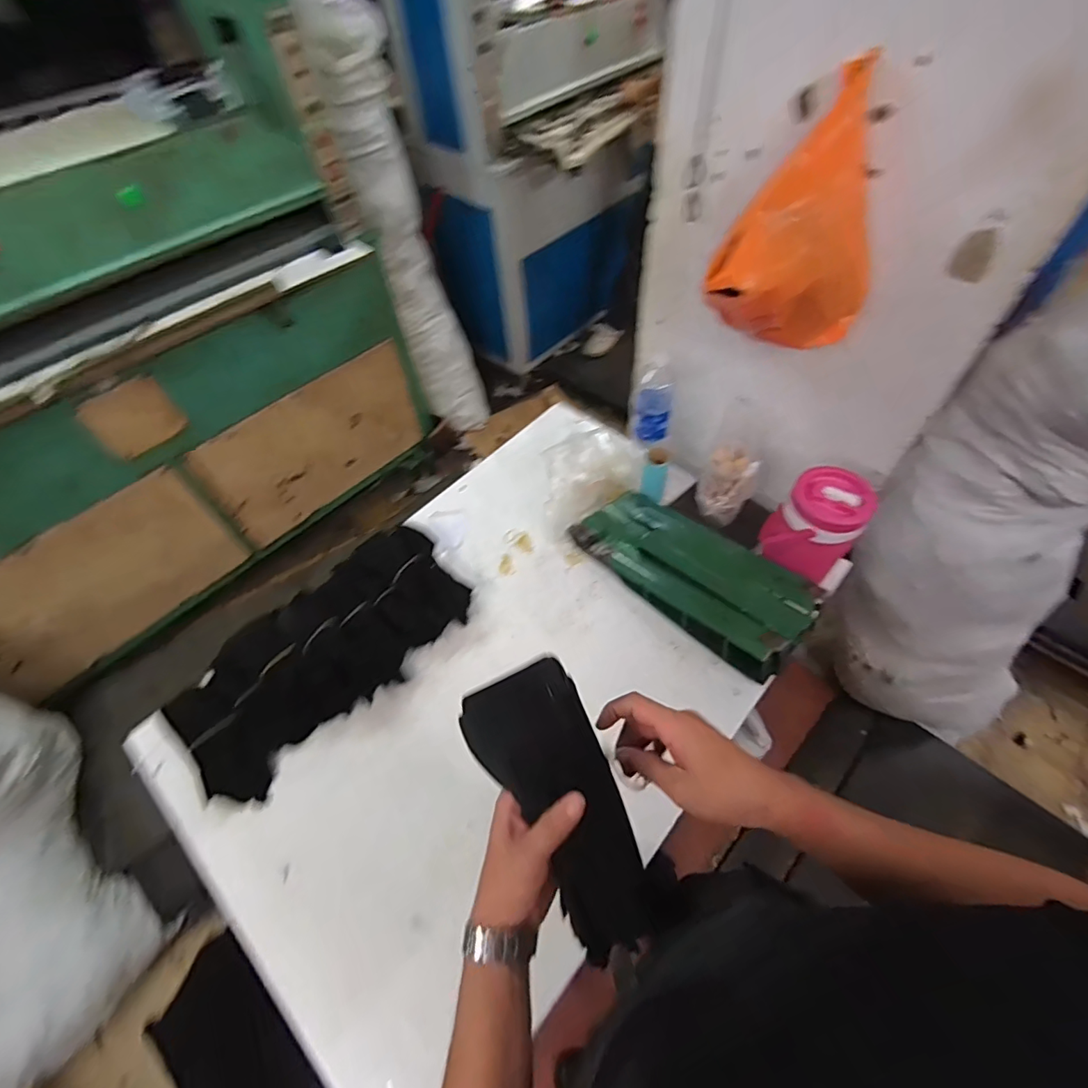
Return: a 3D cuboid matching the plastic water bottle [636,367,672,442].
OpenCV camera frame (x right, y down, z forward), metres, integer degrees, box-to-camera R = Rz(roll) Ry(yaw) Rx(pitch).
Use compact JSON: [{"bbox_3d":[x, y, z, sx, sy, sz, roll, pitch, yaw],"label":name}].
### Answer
[{"bbox_3d":[0.242,-0.305,1.124,0.066,0.187,0.079,-1,55,3],"label":"plastic water bottle"}]

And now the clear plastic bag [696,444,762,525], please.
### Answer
[{"bbox_3d":[0.397,-0.131,1.116,0.108,0.178,0.085,19,58,16],"label":"clear plastic bag"}]

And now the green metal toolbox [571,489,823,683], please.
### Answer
[{"bbox_3d":[0.292,0.051,1.060,0.195,0.114,0.486,-39,61,-22],"label":"green metal toolbox"}]

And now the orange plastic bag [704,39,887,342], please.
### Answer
[{"bbox_3d":[0.394,-0.452,0.755,0.185,0.321,0.283,30,62,22],"label":"orange plastic bag"}]

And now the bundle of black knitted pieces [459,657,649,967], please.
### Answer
[{"bbox_3d":[0.019,0.220,0.417,0.090,0.049,0.239,-24,90,-13],"label":"bundle of black knitted pieces"}]

